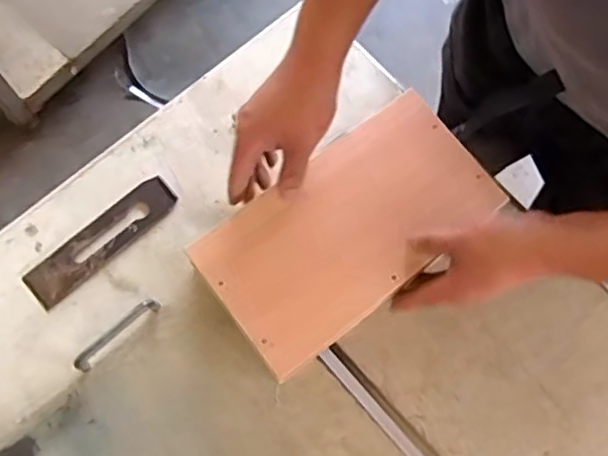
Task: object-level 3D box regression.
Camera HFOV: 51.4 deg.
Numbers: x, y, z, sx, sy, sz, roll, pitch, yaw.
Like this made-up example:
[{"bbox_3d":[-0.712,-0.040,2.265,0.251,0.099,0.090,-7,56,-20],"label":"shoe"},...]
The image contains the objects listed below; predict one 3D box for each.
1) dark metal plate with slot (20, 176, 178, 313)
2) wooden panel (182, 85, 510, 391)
[{"bbox_3d":[-0.202,0.012,0.634,0.164,0.005,0.042,-41,80,-12],"label":"dark metal plate with slot"},{"bbox_3d":[0.040,-0.002,0.580,0.264,0.014,0.145,-36,79,-11],"label":"wooden panel"}]

